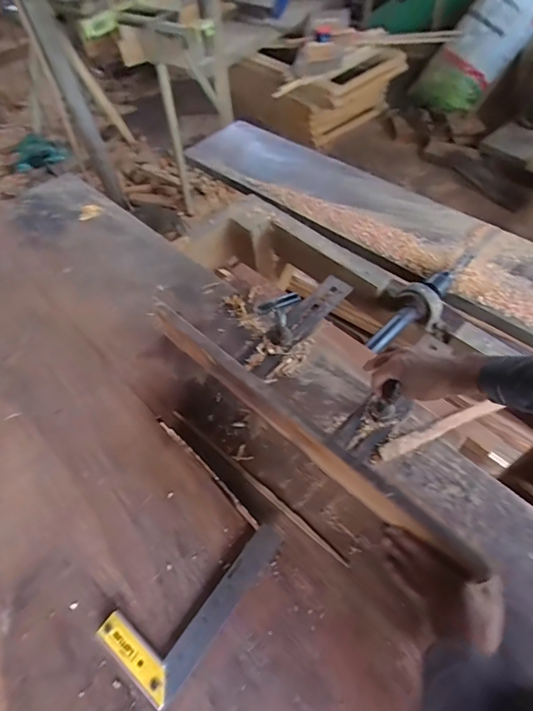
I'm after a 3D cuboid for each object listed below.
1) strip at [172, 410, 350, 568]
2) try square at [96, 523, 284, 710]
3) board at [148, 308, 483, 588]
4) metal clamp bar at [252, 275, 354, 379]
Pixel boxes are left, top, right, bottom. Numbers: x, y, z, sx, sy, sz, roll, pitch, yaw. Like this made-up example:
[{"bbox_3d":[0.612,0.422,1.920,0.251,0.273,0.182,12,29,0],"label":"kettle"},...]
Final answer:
[{"bbox_3d":[-0.026,0.204,0.670,0.380,0.008,0.013,34,65,25],"label":"strip"},{"bbox_3d":[-0.102,0.333,0.586,0.128,0.013,0.254,33,64,24],"label":"try square"},{"bbox_3d":[0.021,0.096,0.674,0.671,0.105,0.026,37,66,27],"label":"board"},{"bbox_3d":[0.059,-0.094,0.816,0.077,0.141,0.282,35,65,25],"label":"metal clamp bar"}]

